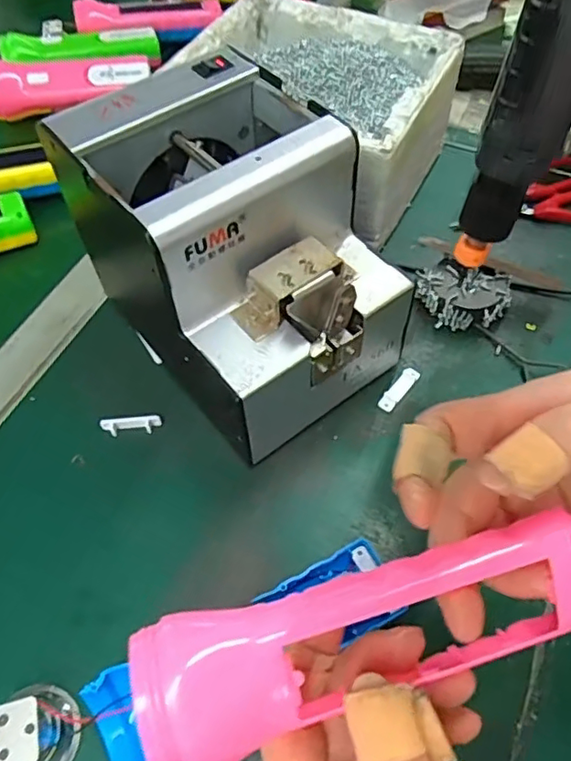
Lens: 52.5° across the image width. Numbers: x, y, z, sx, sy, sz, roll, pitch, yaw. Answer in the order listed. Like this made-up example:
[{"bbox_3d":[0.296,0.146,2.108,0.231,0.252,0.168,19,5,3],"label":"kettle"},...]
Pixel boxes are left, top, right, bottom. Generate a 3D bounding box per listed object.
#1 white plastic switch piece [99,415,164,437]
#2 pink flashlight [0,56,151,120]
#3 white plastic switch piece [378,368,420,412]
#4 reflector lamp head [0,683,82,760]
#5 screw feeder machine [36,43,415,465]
[{"bbox_3d":[-0.097,0.028,0.365,0.038,0.009,0.009,-6,57,-2],"label":"white plastic switch piece"},{"bbox_3d":[-0.208,-0.284,0.554,0.151,0.036,0.035,-9,57,-4],"label":"pink flashlight"},{"bbox_3d":[0.075,0.006,0.379,0.010,0.004,0.036,35,64,22],"label":"white plastic switch piece"},{"bbox_3d":[-0.113,0.162,0.264,0.038,0.025,0.043,-4,57,-1],"label":"reflector lamp head"},{"bbox_3d":[-0.025,-0.071,0.345,0.121,0.147,0.166,-35,63,-19],"label":"screw feeder machine"}]

